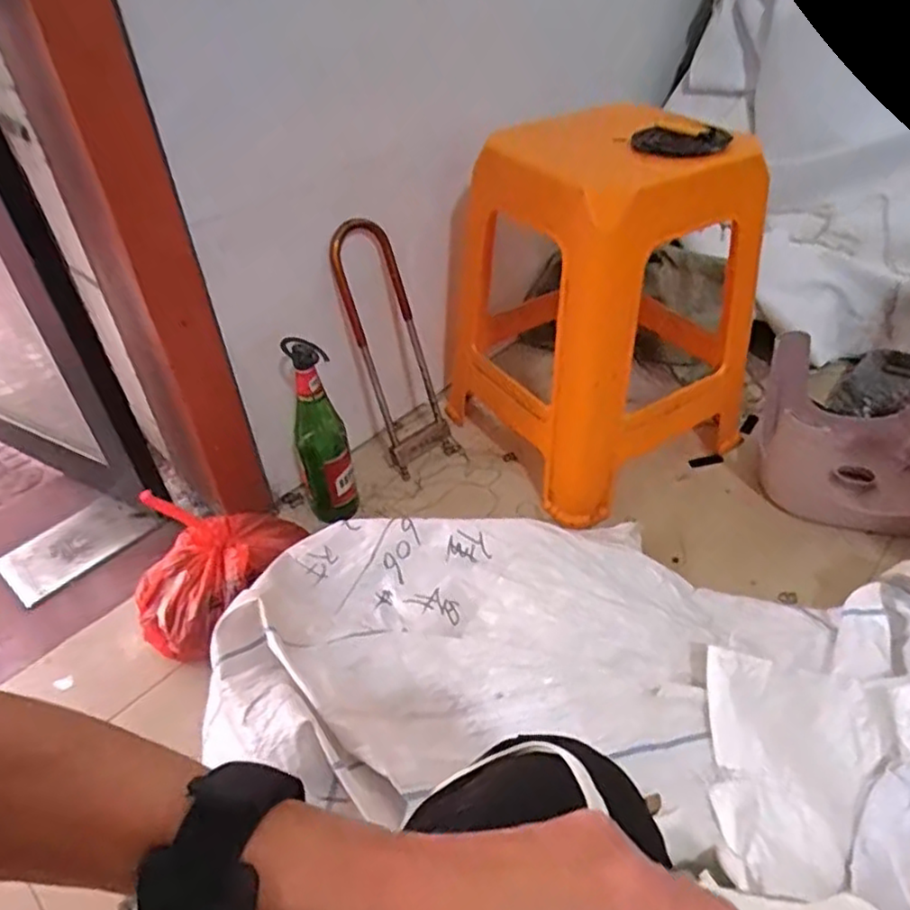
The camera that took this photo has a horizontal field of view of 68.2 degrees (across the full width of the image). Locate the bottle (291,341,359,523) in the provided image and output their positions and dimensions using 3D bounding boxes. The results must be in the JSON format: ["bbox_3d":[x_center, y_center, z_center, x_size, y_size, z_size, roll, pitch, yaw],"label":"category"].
[{"bbox_3d":[-0.193,-0.024,0.964,0.073,0.304,0.071,-14,42,-12],"label":"bottle"}]

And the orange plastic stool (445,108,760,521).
[{"bbox_3d":[0.203,-0.244,1.037,0.349,0.461,0.420,-24,46,-22],"label":"orange plastic stool"}]

